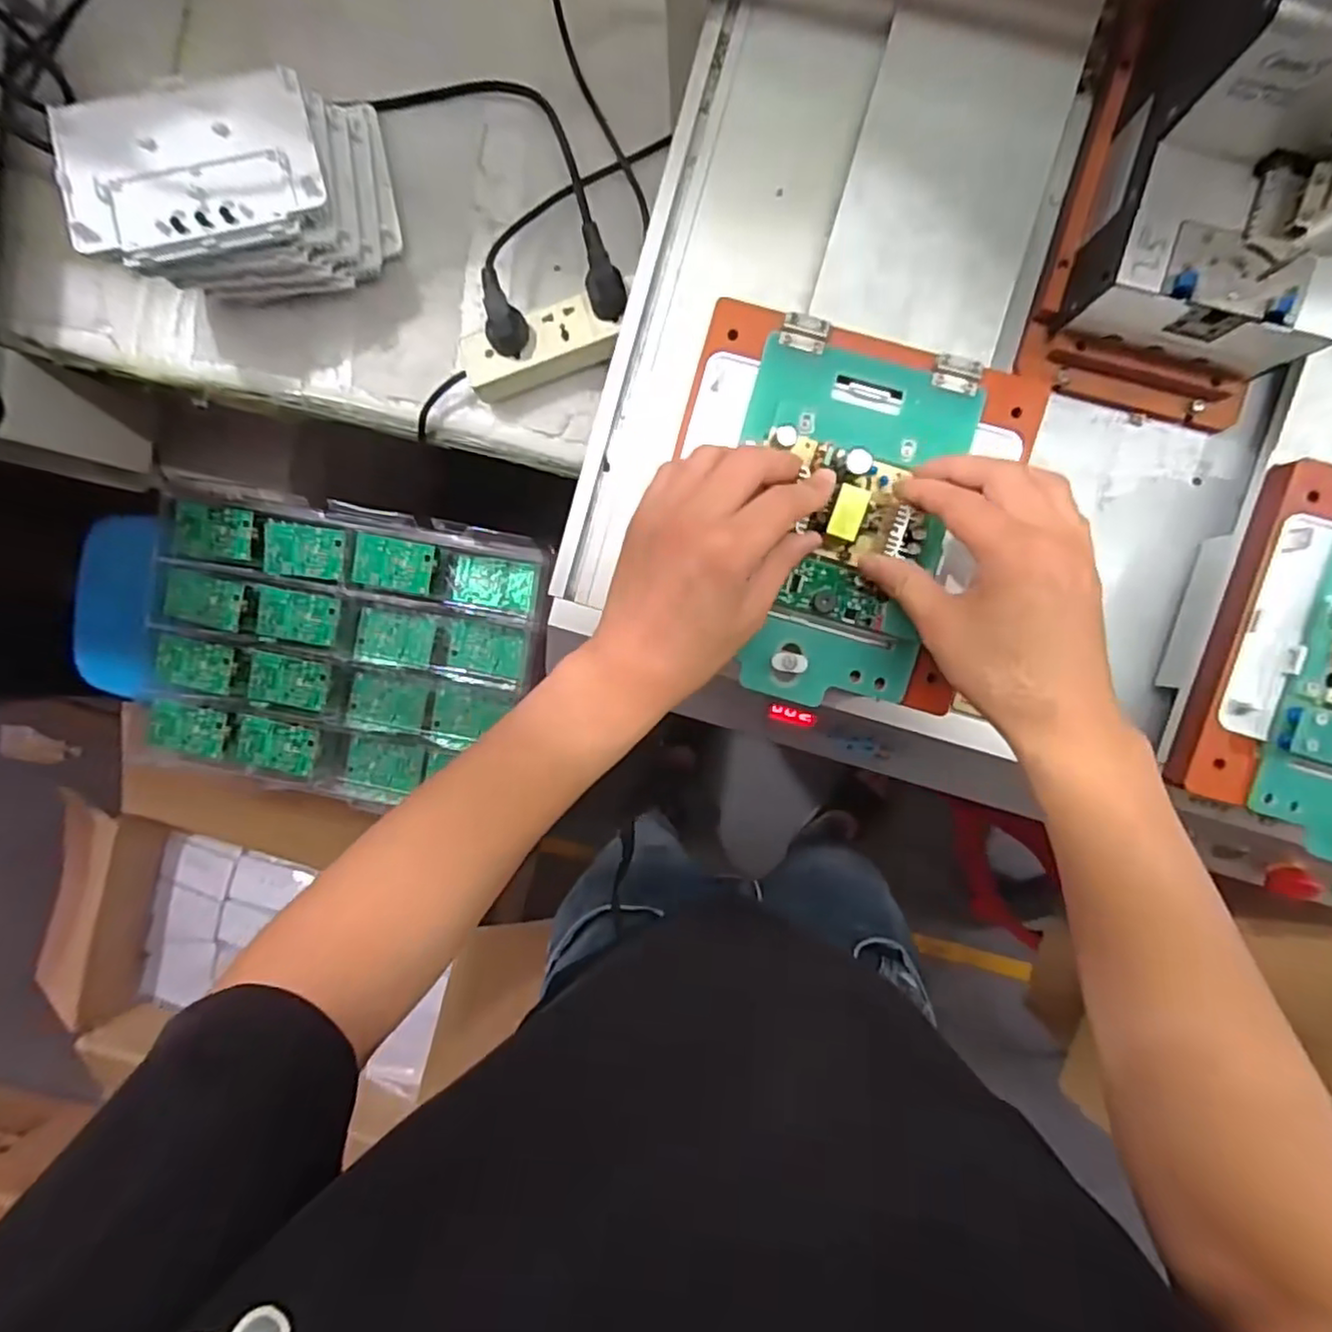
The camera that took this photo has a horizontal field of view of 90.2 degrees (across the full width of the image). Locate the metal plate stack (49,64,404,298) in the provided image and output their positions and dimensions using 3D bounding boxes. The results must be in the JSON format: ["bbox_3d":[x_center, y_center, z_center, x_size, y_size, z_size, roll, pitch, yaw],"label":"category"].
[{"bbox_3d":[-0.346,-0.392,0.548,0.214,0.120,0.145,-15,92,5],"label":"metal plate stack"}]

